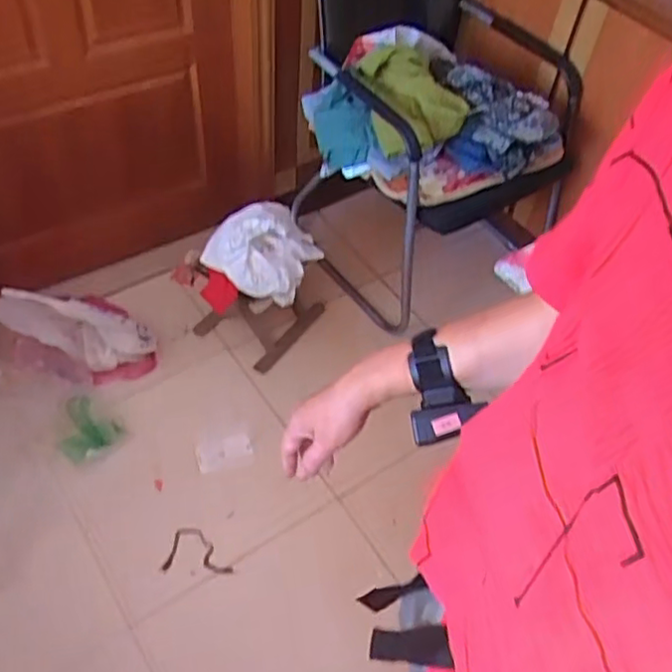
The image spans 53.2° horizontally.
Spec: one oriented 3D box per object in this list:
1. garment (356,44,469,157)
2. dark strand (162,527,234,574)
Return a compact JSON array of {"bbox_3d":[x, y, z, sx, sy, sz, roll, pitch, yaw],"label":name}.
[{"bbox_3d":[0.162,-0.574,1.610,0.241,0.099,0.288,-24,57,-22],"label":"garment"},{"bbox_3d":[-0.293,0.459,1.442,0.142,0.007,0.096,3,51,-3],"label":"dark strand"}]

